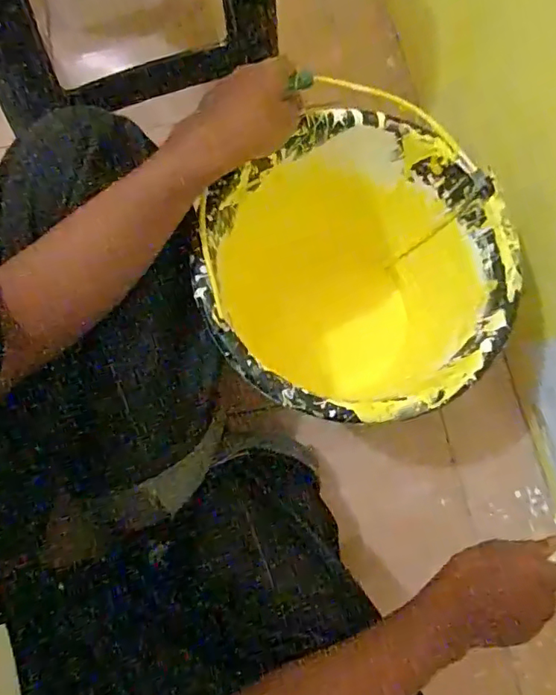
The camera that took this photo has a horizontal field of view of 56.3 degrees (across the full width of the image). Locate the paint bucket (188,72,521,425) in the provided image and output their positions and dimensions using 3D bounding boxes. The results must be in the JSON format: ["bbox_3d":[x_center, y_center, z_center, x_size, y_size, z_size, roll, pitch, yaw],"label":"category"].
[{"bbox_3d":[0.069,-0.055,0.561,0.269,0.257,0.282,0,75,0],"label":"paint bucket"}]

